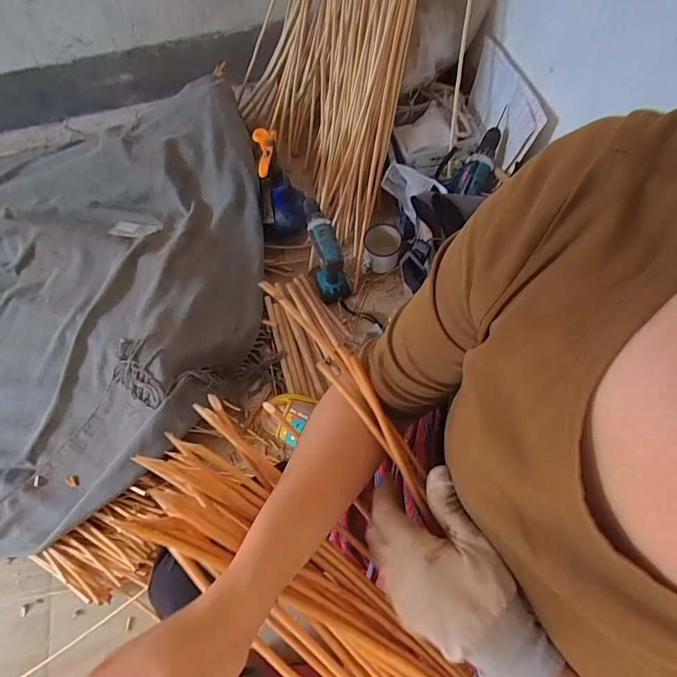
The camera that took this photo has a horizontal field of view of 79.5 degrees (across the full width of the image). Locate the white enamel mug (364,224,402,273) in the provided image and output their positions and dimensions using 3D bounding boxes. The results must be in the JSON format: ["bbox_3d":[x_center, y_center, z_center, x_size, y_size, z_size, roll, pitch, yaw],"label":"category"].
[{"bbox_3d":[0.109,-0.227,1.032,0.091,0.097,0.101,3,69,3],"label":"white enamel mug"}]

